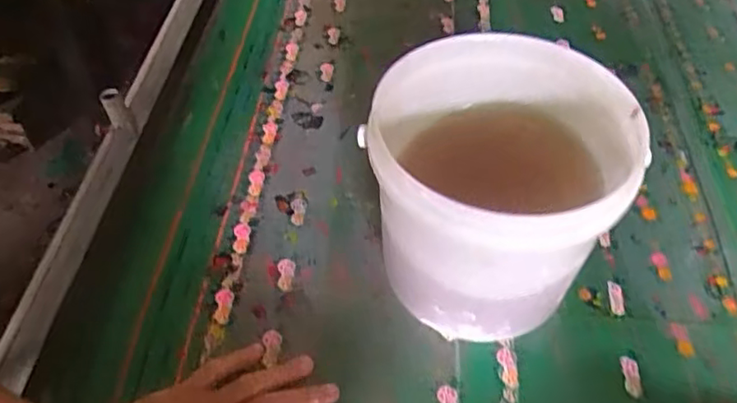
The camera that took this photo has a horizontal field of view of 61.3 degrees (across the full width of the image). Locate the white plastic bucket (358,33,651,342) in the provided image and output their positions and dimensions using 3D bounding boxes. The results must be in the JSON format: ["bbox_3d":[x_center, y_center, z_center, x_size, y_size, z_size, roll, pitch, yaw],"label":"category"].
[{"bbox_3d":[0.095,0.000,0.517,0.194,0.192,0.177,1,49,-1],"label":"white plastic bucket"}]

